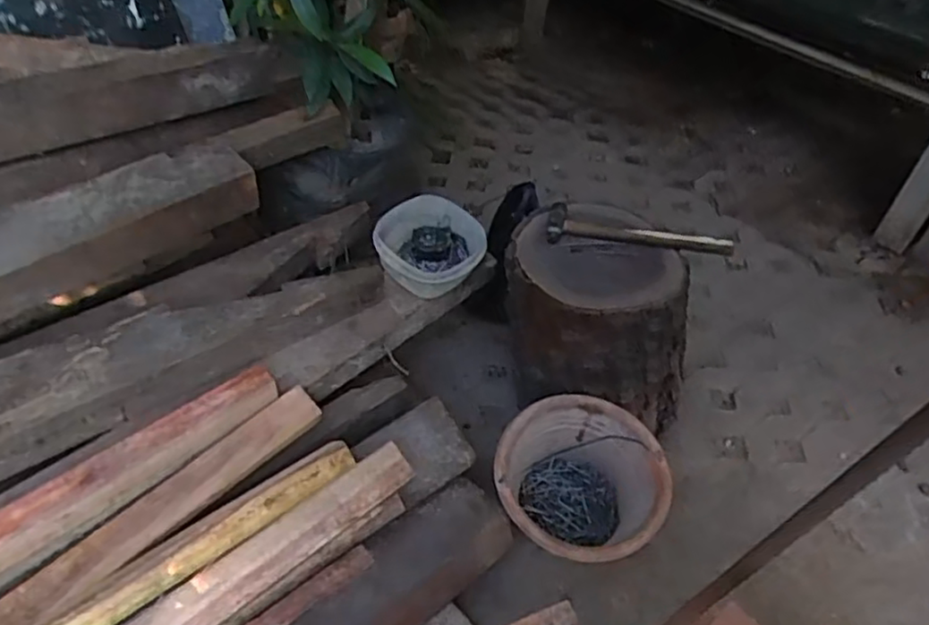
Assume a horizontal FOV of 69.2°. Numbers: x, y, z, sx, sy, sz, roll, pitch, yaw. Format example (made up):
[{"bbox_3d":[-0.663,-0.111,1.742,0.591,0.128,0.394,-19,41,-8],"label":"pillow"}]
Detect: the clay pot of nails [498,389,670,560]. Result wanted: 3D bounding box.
[{"bbox_3d":[0.173,0.271,1.036,0.248,0.142,0.248,3,44,-3],"label":"clay pot of nails"}]

